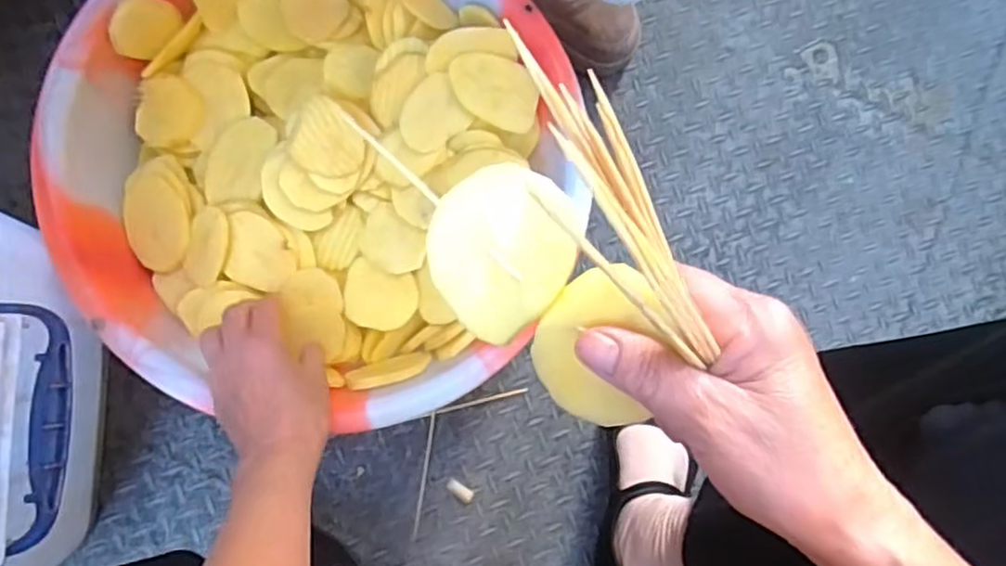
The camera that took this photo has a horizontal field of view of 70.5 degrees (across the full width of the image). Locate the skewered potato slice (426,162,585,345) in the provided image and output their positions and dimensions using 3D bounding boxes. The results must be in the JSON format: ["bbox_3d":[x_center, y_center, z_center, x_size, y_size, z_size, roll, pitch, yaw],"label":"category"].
[{"bbox_3d":[-0.002,-0.014,0.288,0.070,0.004,0.060,-41,88,30],"label":"skewered potato slice"}]

